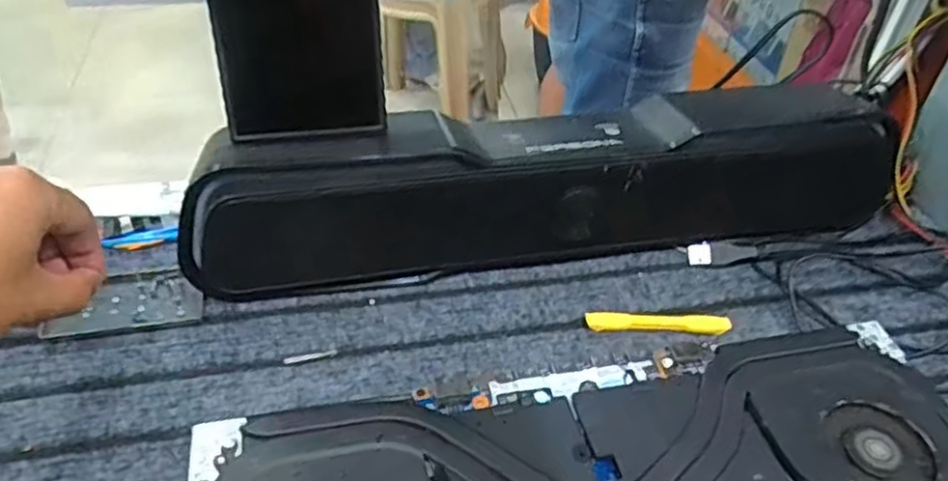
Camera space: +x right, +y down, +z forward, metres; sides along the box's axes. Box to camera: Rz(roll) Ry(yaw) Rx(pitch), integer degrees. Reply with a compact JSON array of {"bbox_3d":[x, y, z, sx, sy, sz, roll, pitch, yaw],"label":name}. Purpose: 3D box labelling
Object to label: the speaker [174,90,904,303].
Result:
[{"bbox_3d":[0.056,-0.029,0.426,0.430,0.088,0.079,-4,44,-9],"label":"speaker"}]

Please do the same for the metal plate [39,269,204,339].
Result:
[{"bbox_3d":[-0.191,0.033,0.393,0.077,0.004,0.040,-6,46,-13],"label":"metal plate"}]

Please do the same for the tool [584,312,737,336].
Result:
[{"bbox_3d":[0.103,0.045,0.396,0.080,0.006,0.013,4,41,-1],"label":"tool"}]

